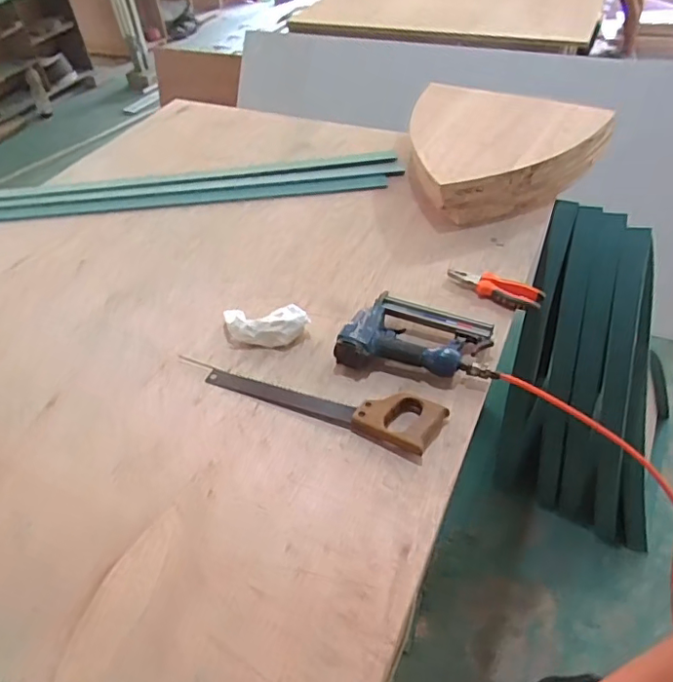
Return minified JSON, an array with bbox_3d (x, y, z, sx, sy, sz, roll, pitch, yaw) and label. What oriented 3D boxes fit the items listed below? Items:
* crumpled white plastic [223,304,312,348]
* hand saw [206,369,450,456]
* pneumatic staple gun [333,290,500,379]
[{"bbox_3d":[-0.125,-0.028,0.970,0.152,0.045,0.072,0,45,3],"label":"crumpled white plastic"},{"bbox_3d":[-0.025,0.083,0.865,0.381,0.028,0.086,18,48,20],"label":"hand saw"},{"bbox_3d":[0.140,-0.003,0.919,0.246,0.057,0.158,14,47,17],"label":"pneumatic staple gun"}]

